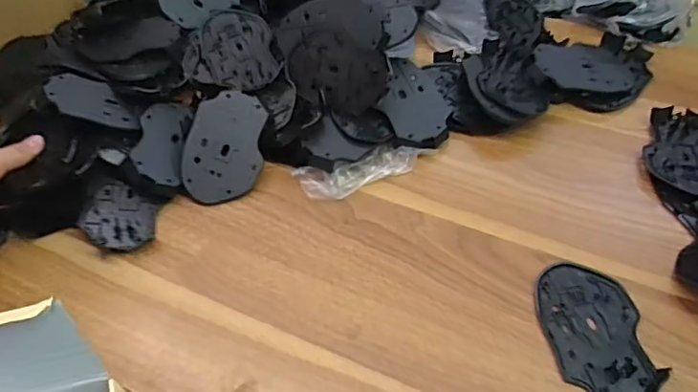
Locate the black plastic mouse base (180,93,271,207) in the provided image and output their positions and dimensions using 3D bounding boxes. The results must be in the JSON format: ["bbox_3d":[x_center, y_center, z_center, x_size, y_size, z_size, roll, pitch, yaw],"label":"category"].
[{"bbox_3d":[-0.120,-0.047,0.542,0.074,0.004,0.107,4,80,-2],"label":"black plastic mouse base"}]

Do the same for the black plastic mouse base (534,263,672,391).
[{"bbox_3d":[0.187,0.098,0.425,0.070,0.011,0.111,-8,53,0],"label":"black plastic mouse base"}]

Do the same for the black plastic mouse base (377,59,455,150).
[{"bbox_3d":[0.067,-0.096,0.578,0.067,0.024,0.114,-7,53,1],"label":"black plastic mouse base"}]

